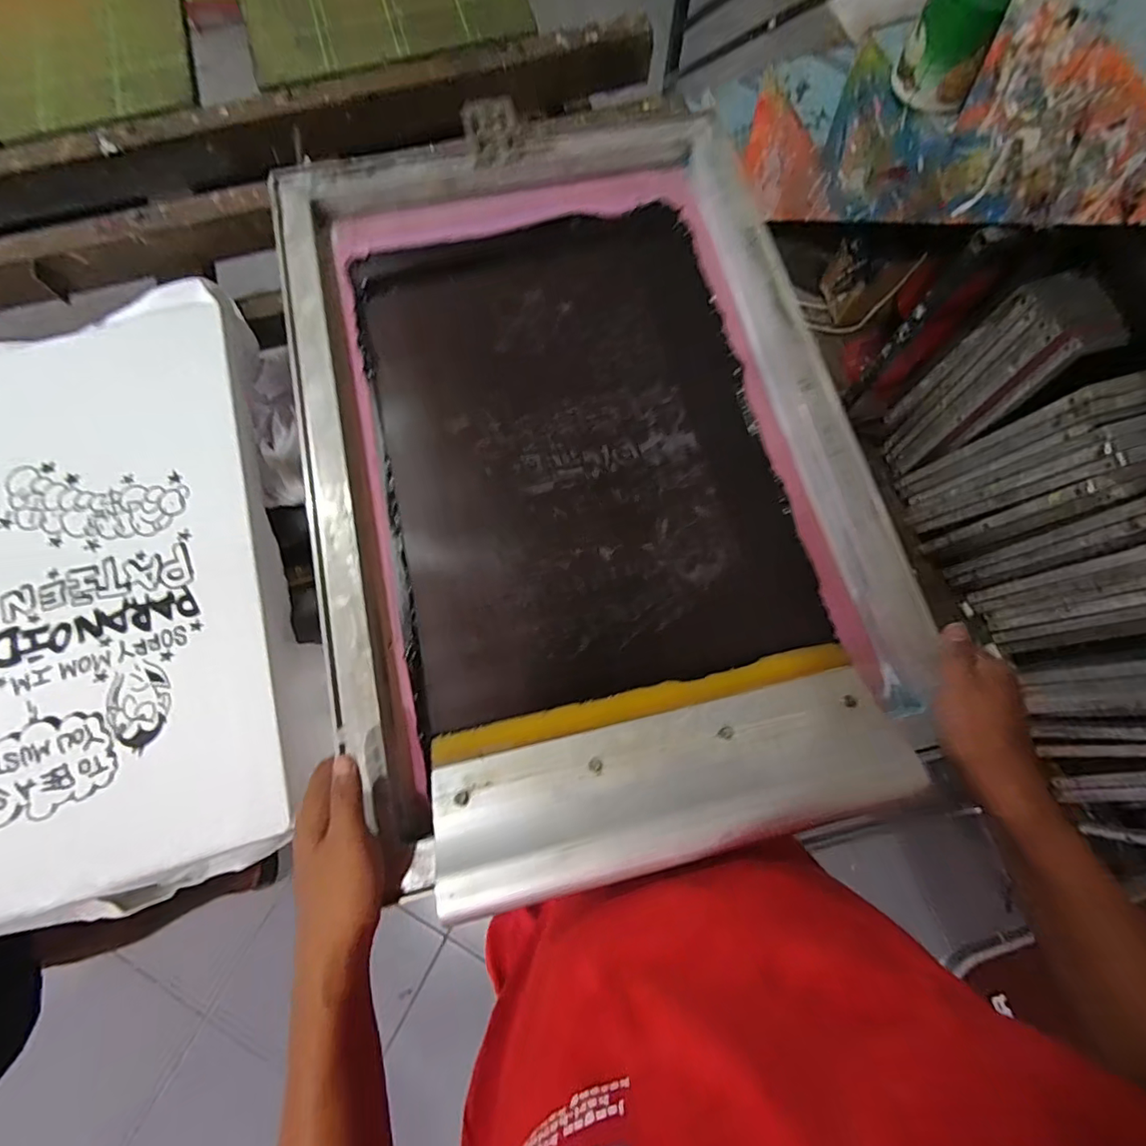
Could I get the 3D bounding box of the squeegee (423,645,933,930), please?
[{"bbox_3d":[0.066,0.141,0.383,0.326,0.030,0.124,-12,52,-5],"label":"squeegee"}]

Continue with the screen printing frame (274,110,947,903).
[{"bbox_3d":[0.002,-0.133,0.475,0.459,0.048,0.624,-14,75,-3],"label":"screen printing frame"}]

